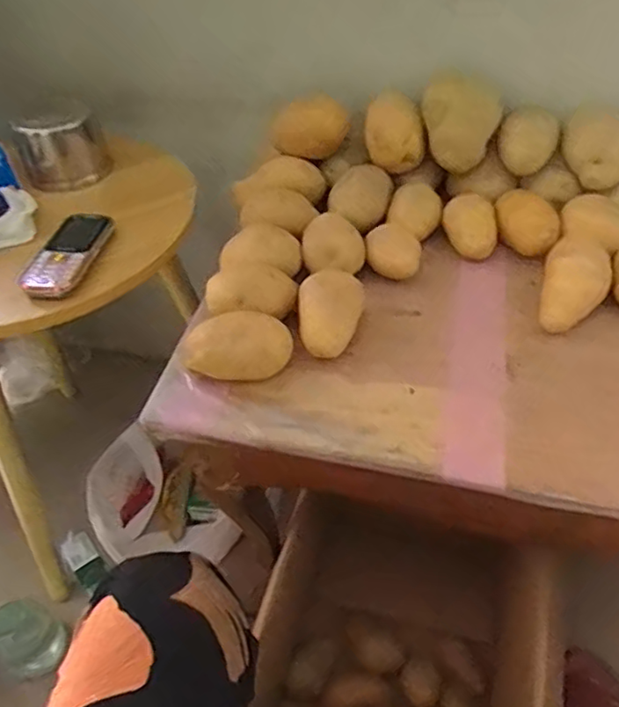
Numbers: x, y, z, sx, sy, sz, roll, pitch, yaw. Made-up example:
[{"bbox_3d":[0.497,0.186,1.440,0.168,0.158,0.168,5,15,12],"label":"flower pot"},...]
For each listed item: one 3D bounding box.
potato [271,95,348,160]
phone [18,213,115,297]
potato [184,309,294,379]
[{"bbox_3d":[0.001,-0.258,0.696,0.083,0.052,0.047,-3,46,0],"label":"potato"},{"bbox_3d":[-0.234,-0.101,0.601,0.057,0.018,0.124,4,47,8],"label":"phone"},{"bbox_3d":[-0.061,-0.009,0.519,0.088,0.059,0.052,-4,46,0],"label":"potato"}]

